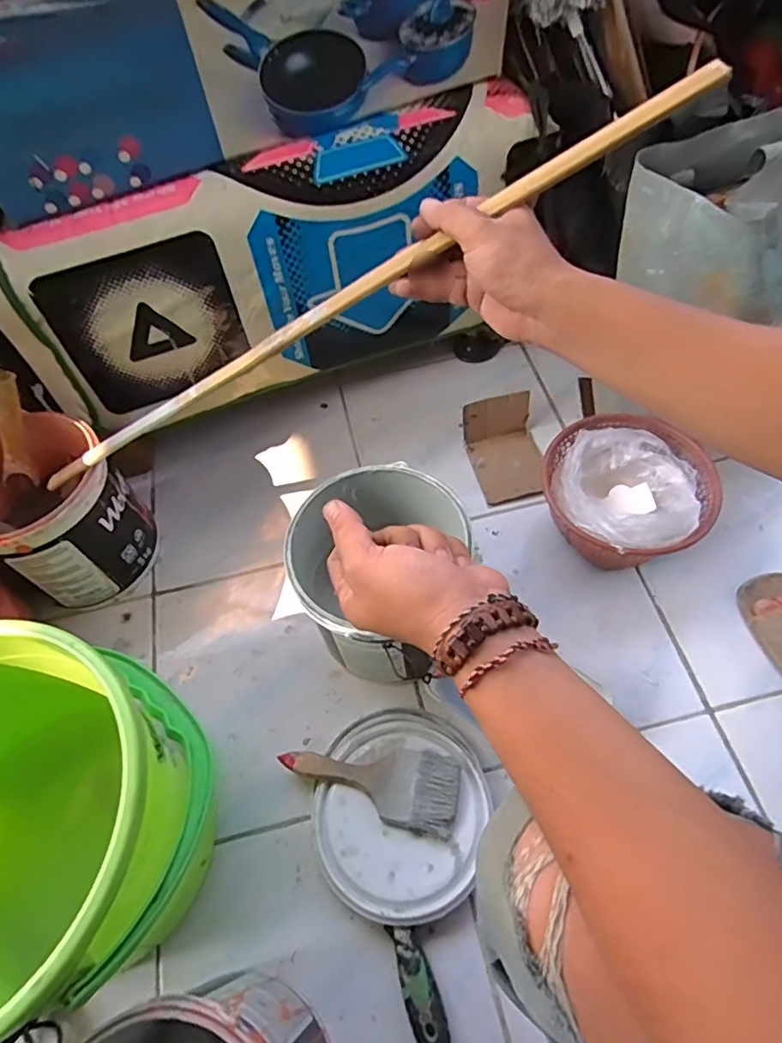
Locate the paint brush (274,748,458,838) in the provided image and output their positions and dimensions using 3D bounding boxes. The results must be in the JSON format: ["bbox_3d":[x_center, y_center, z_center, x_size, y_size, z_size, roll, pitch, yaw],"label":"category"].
[{"bbox_3d":[-0.022,0.252,0.567,0.174,0.016,0.070,10,61,10],"label":"paint brush"}]

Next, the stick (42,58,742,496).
[{"bbox_3d":[-0.095,-0.149,0.480,0.669,0.015,0.020,-20,55,29],"label":"stick"}]

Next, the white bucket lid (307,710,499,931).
[{"bbox_3d":[0.008,0.281,0.565,0.165,0.022,0.177,-4,59,7],"label":"white bucket lid"}]

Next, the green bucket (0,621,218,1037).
[{"bbox_3d":[-0.293,0.271,0.507,0.276,0.290,0.259,-2,60,3],"label":"green bucket"}]

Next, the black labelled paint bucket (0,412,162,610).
[{"bbox_3d":[-0.409,-0.013,0.702,0.197,0.173,0.177,38,69,22],"label":"black labelled paint bucket"}]

